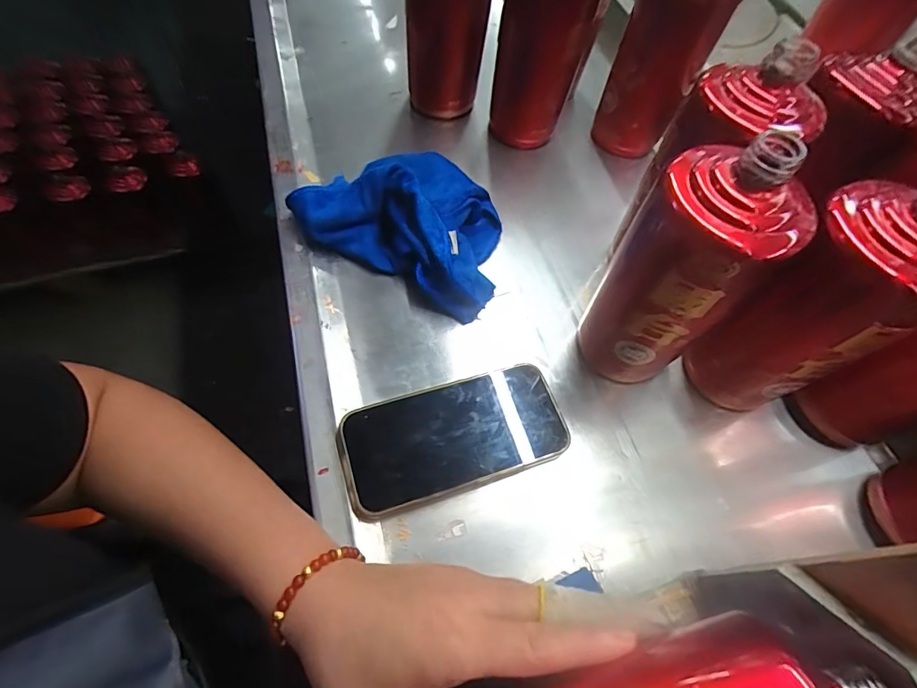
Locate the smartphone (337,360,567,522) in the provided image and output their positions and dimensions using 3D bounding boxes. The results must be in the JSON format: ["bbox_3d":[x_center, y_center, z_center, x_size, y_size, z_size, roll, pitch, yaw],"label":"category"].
[{"bbox_3d":[-0.003,0.066,0.335,0.161,0.013,0.078,-17,63,-11],"label":"smartphone"}]

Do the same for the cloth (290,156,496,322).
[{"bbox_3d":[-0.042,-0.123,0.417,0.190,0.076,0.143,24,63,11],"label":"cloth"}]

